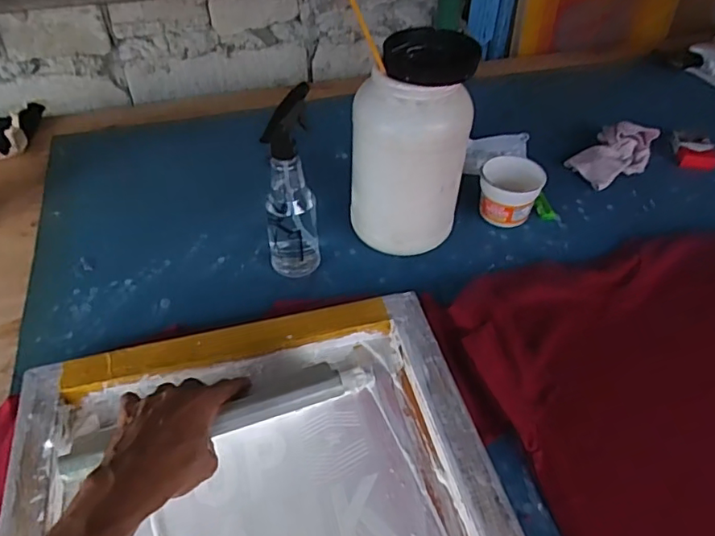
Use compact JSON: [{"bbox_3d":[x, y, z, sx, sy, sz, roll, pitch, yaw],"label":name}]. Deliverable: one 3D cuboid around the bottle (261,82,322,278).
[{"bbox_3d":[-0.088,-0.100,0.710,0.071,0.234,0.067,-8,47,-6],"label":"bottle"}]

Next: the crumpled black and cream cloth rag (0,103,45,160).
[{"bbox_3d":[-0.643,-0.245,0.999,0.134,0.031,0.155,-17,49,-15],"label":"crumpled black and cream cloth rag"}]

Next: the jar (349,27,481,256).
[{"bbox_3d":[0.068,-0.155,0.743,0.145,0.270,0.136,-1,47,1],"label":"jar"}]

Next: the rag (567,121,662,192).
[{"bbox_3d":[0.440,-0.197,0.949,0.098,0.042,0.167,34,56,28],"label":"rag"}]

